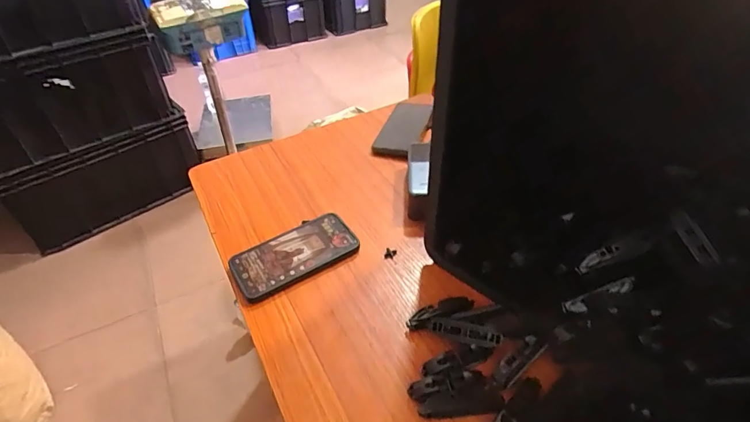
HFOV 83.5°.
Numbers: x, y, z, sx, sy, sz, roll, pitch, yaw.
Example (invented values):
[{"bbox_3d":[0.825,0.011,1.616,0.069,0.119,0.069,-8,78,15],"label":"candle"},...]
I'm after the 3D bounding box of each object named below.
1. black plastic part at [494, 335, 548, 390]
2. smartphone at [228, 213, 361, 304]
[{"bbox_3d":[0.145,0.151,0.422,0.063,0.016,0.018,-41,51,-9],"label":"black plastic part"},{"bbox_3d":[-0.105,0.058,0.553,0.158,0.015,0.081,-25,46,-21],"label":"smartphone"}]

